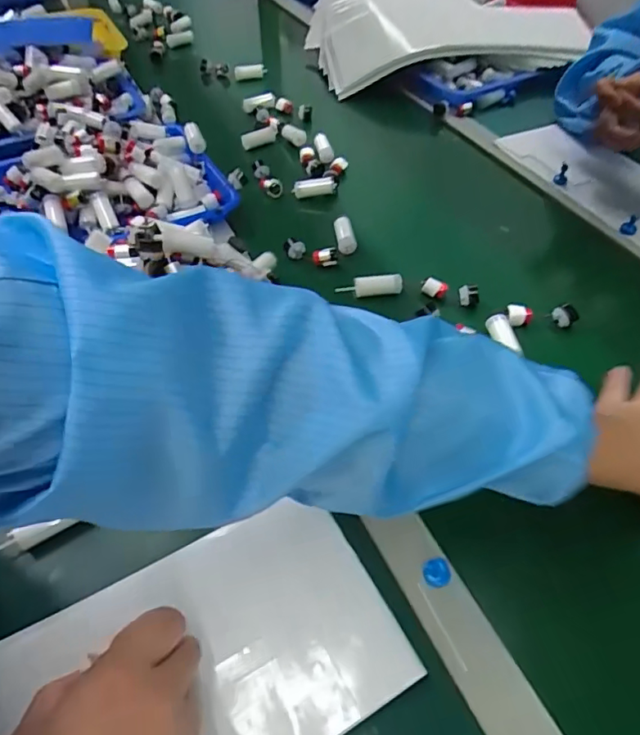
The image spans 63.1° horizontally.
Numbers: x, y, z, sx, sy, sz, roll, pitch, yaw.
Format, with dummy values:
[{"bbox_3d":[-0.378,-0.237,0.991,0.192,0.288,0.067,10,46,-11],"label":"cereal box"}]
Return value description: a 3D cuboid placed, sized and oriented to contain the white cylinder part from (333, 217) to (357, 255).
[{"bbox_3d":[0.030,-0.156,0.619,0.025,0.020,0.050,-3,50,-3],"label":"white cylinder part"}]

